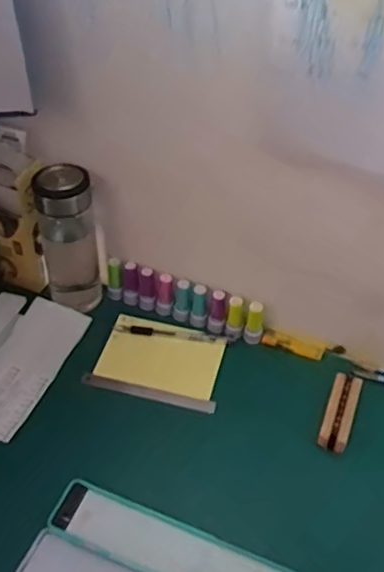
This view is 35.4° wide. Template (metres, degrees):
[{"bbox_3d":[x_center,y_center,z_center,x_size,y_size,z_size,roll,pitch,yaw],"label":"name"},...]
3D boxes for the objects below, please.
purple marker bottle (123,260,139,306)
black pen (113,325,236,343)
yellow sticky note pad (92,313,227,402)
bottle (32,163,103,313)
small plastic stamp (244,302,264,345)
[{"bbox_3d":[-0.084,-0.006,0.820,0.022,0.057,0.020,-5,45,-6],"label":"purple marker bottle"},{"bbox_3d":[-0.023,0.064,0.797,0.159,0.007,0.016,5,44,4],"label":"black pen"},{"bbox_3d":[-0.038,0.087,0.767,0.149,0.008,0.106,12,45,11],"label":"yellow sticky note pad"},{"bbox_3d":[-0.160,-0.057,0.783,0.071,0.205,0.067,-9,45,-10],"label":"bottle"},{"bbox_3d":[0.081,0.048,0.775,0.021,0.058,0.020,16,46,15],"label":"small plastic stamp"}]

